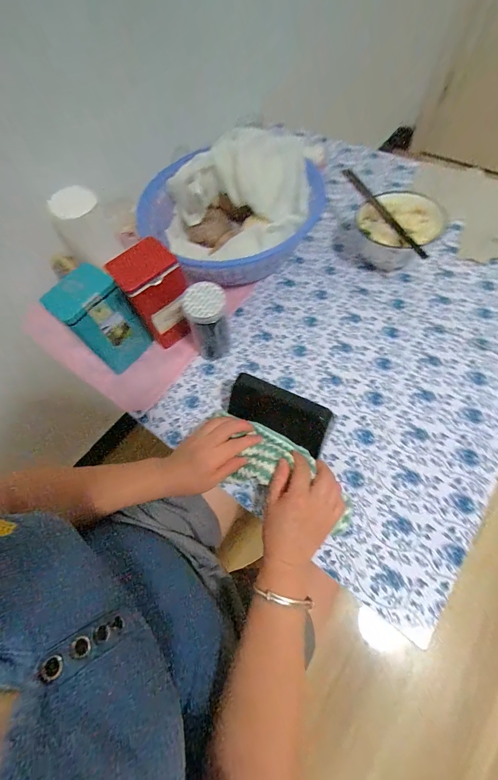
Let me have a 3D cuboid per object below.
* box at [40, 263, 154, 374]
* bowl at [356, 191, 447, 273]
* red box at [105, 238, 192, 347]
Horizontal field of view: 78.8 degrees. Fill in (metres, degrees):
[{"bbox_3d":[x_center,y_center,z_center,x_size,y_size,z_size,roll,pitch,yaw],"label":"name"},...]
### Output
[{"bbox_3d":[-0.213,-0.098,0.447,0.063,0.142,0.083,36,73,20],"label":"box"},{"bbox_3d":[0.245,-0.257,0.518,0.120,0.093,0.123,-1,65,2],"label":"bowl"},{"bbox_3d":[-0.136,-0.139,0.460,0.082,0.136,0.075,-35,66,-11],"label":"red box"}]

